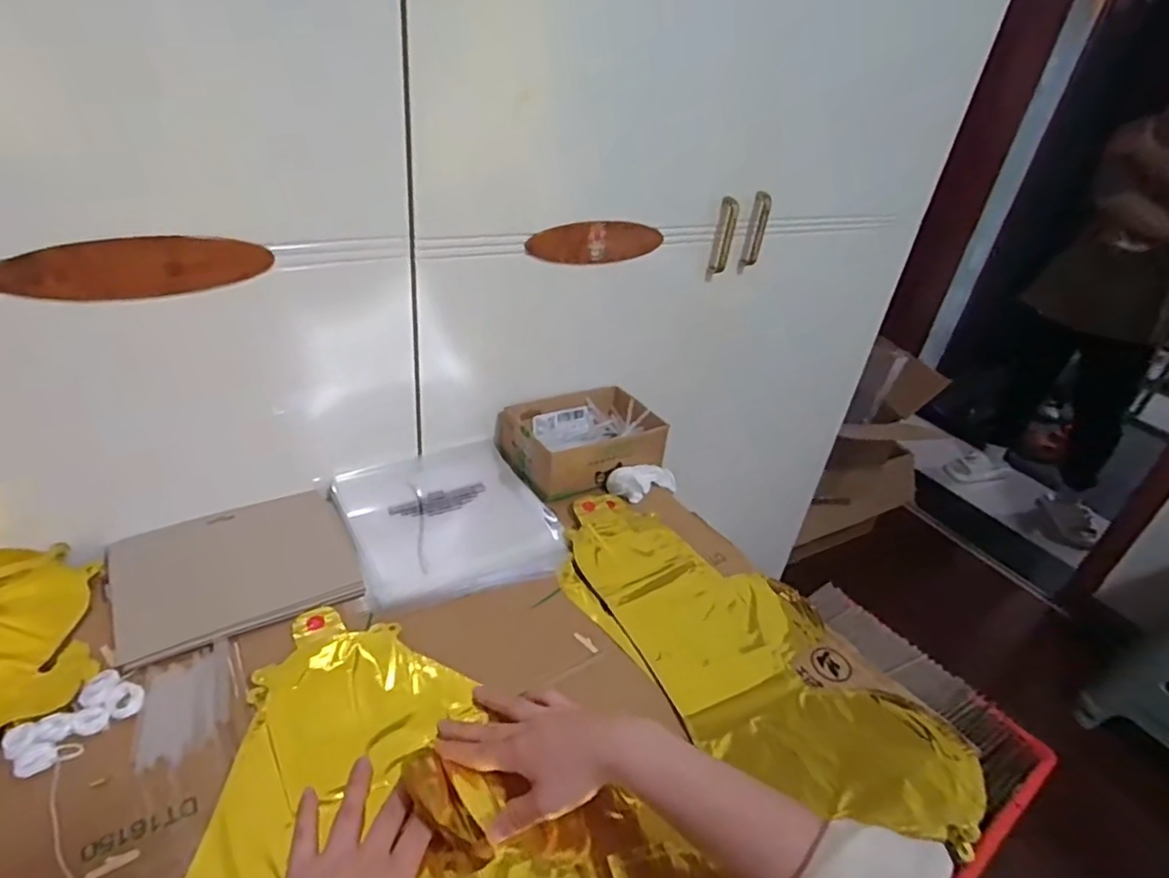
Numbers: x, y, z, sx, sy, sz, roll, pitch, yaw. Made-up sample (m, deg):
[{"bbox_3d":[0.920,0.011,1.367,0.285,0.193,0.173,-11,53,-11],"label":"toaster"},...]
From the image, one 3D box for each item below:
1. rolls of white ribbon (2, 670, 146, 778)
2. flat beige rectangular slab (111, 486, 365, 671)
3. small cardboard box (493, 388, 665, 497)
[{"bbox_3d":[-0.374,0.207,0.454,0.045,0.012,0.079,25,37,26],"label":"rolls of white ribbon"},{"bbox_3d":[-0.332,0.119,0.590,0.198,0.017,0.165,-16,40,-32],"label":"flat beige rectangular slab"},{"bbox_3d":[0.000,-0.002,0.812,0.191,0.062,0.129,-13,38,-29],"label":"small cardboard box"}]

